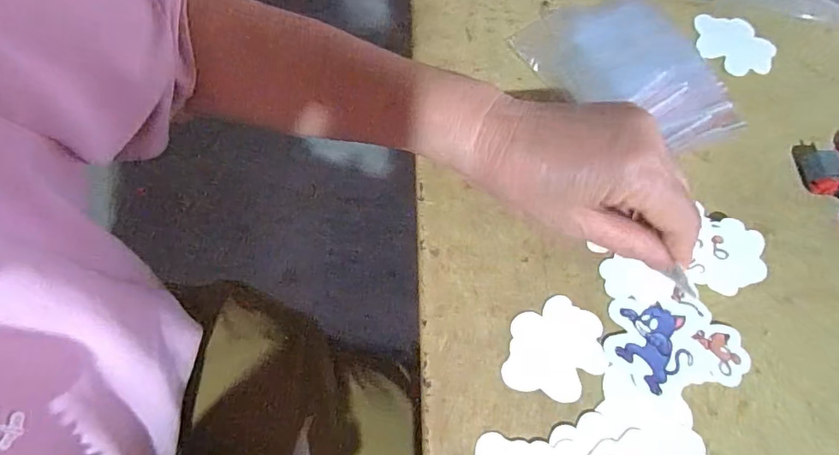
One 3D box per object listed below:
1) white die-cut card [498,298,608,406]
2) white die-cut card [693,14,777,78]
[{"bbox_3d":[0.080,0.069,0.276,0.054,0.004,0.057,14,68,6],"label":"white die-cut card"},{"bbox_3d":[0.240,-0.138,0.364,0.057,0.004,0.053,9,67,4],"label":"white die-cut card"}]

